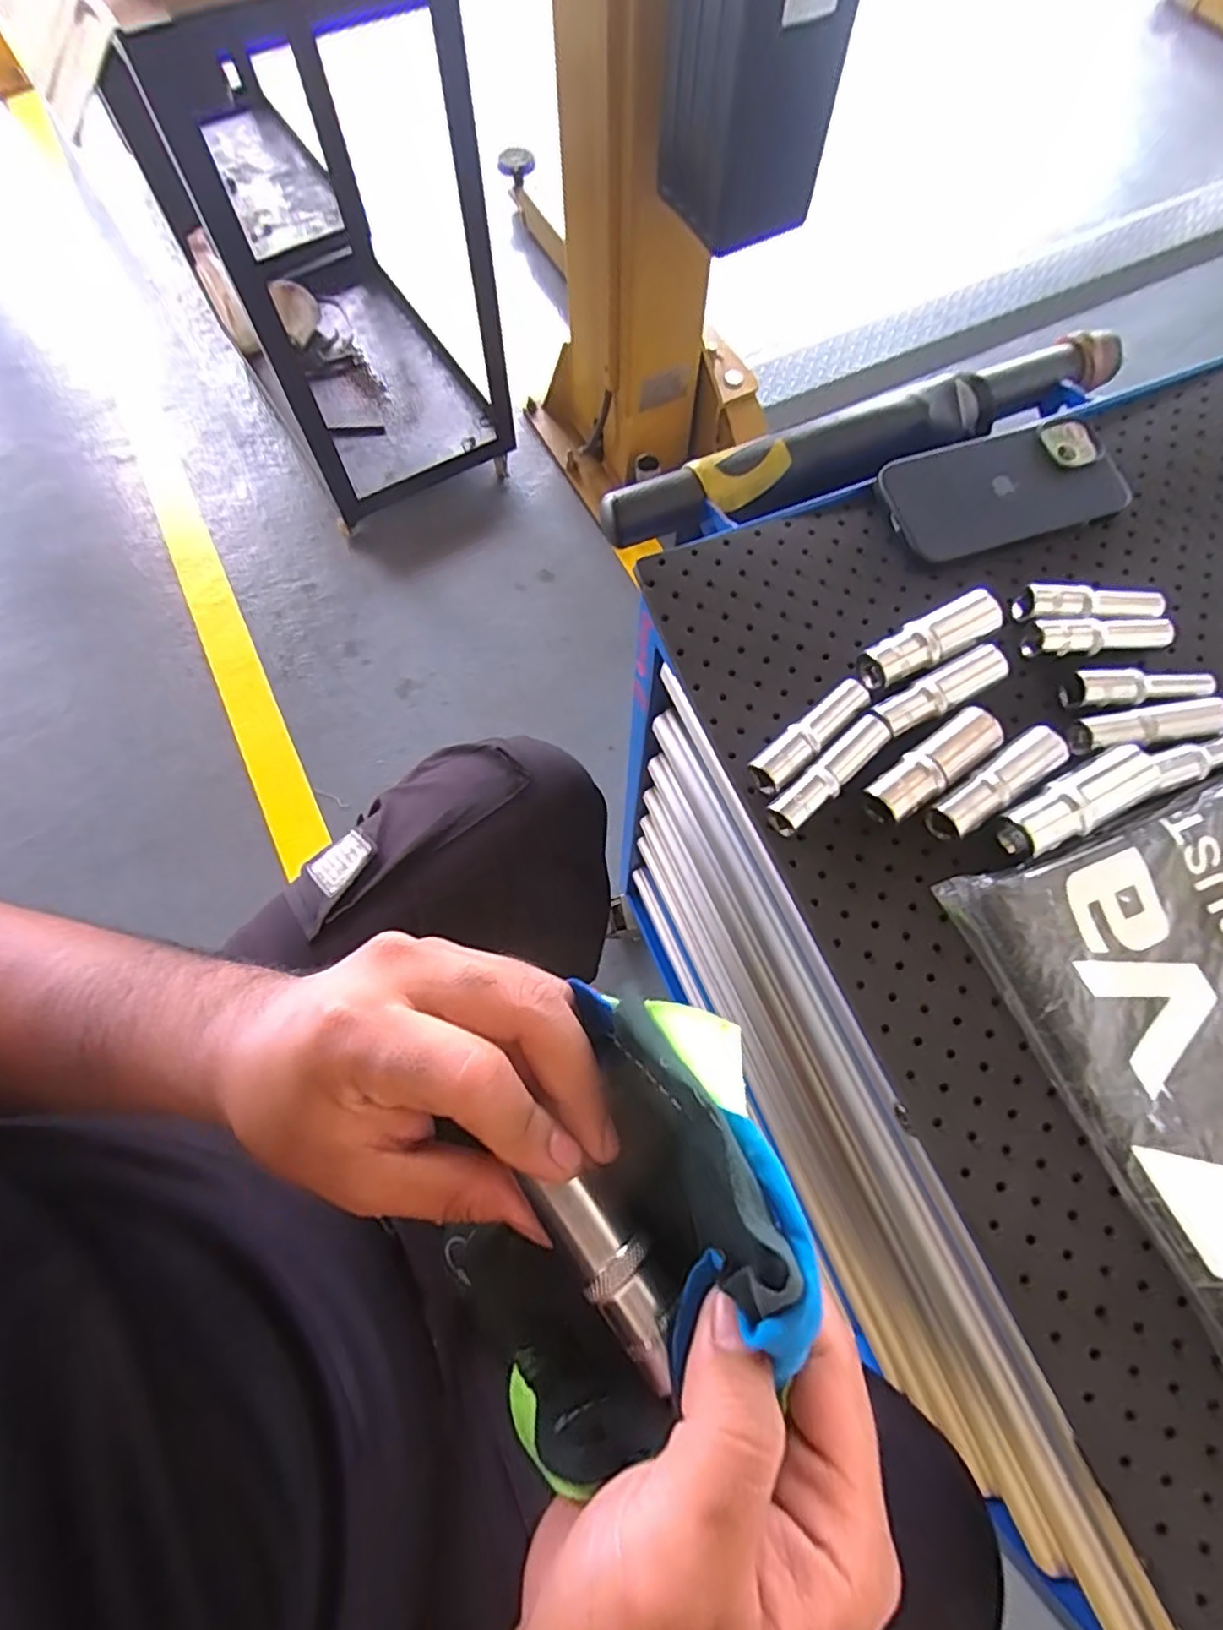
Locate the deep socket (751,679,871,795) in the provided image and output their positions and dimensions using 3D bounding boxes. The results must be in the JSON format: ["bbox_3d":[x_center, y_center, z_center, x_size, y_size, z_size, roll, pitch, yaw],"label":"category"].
[{"bbox_3d":[0.108,-0.043,0.363,0.080,0.016,0.020,-41,75,-14],"label":"deep socket"}]

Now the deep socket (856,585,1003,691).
[{"bbox_3d":[0.179,-0.097,0.375,0.082,0.019,0.025,-26,72,-10],"label":"deep socket"}]

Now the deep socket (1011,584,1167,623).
[{"bbox_3d":[0.280,-0.120,0.389,0.082,0.017,0.022,2,69,0],"label":"deep socket"}]

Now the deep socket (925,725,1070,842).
[{"bbox_3d":[0.201,-0.016,0.350,0.081,0.016,0.022,-34,73,-12],"label":"deep socket"}]

